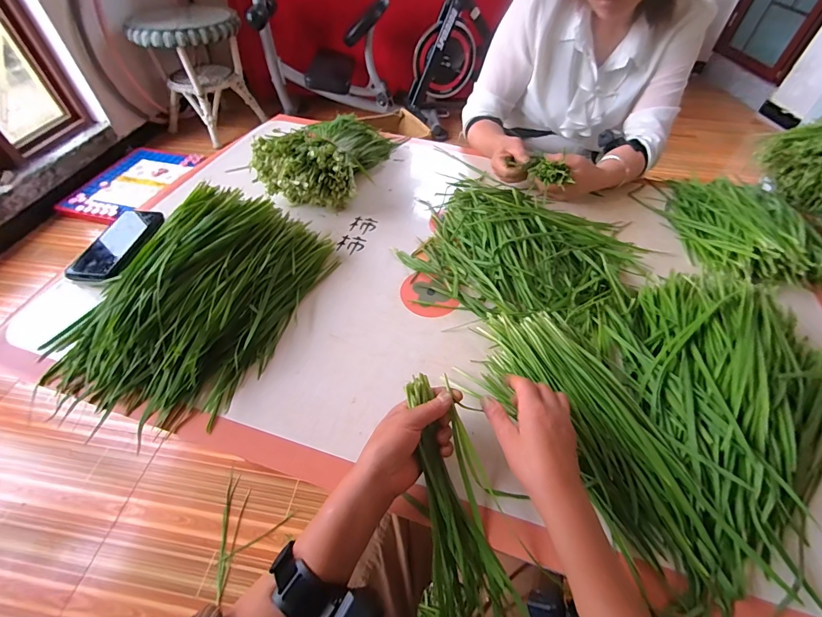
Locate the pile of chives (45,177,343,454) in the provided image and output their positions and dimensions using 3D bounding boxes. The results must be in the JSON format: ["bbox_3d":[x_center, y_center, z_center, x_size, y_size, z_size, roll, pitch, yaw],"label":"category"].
[{"bbox_3d":[-0.290,-0.029,0.514,0.239,0.109,0.359,22,53,16],"label":"pile of chives"}]

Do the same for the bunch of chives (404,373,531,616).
[{"bbox_3d":[0.047,0.199,0.388,0.072,0.033,0.255,-10,75,-9],"label":"bunch of chives"}]

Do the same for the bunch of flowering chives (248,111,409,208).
[{"bbox_3d":[-0.137,-0.315,0.778,0.171,0.125,0.370,19,39,14],"label":"bunch of flowering chives"}]

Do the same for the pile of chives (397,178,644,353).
[{"bbox_3d":[0.197,-0.105,0.623,0.344,0.050,0.291,22,53,16],"label":"pile of chives"}]

